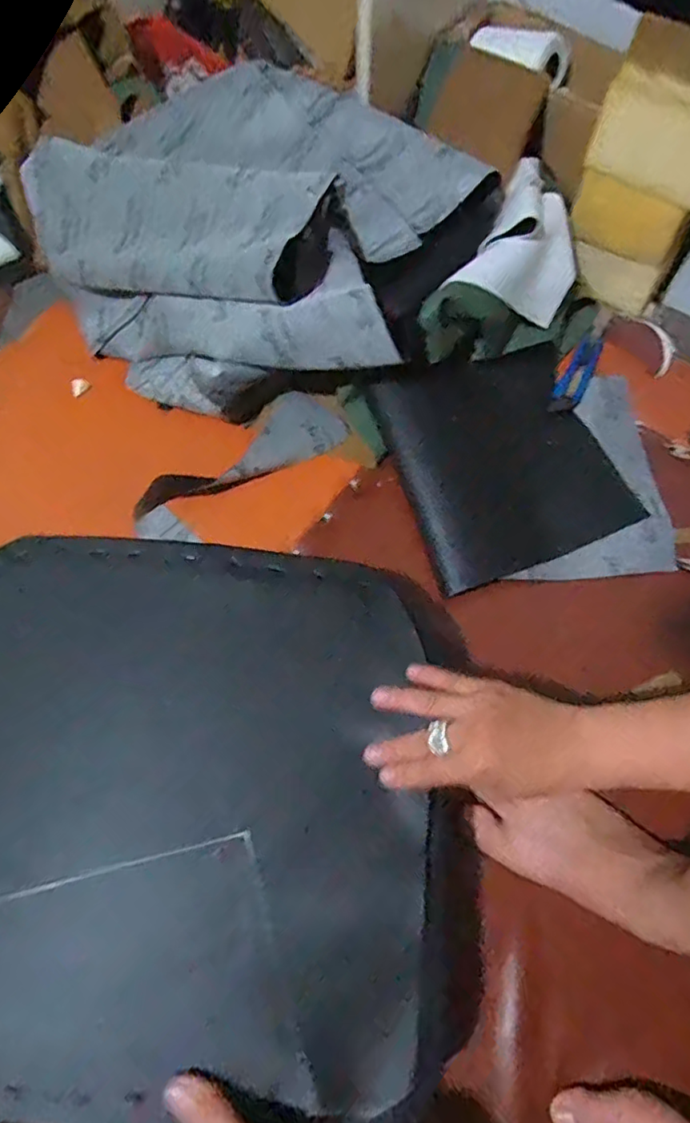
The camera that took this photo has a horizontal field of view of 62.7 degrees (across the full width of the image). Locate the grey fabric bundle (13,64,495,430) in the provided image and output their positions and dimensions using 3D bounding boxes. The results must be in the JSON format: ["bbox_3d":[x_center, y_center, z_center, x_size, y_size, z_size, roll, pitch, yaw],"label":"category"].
[{"bbox_3d":[-0.130,-0.389,0.698,0.518,0.160,0.393,26,70,9],"label":"grey fabric bundle"}]

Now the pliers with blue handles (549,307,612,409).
[{"bbox_3d":[0.310,-0.260,0.724,0.034,0.022,0.175,29,71,10],"label":"pliers with blue handles"}]

